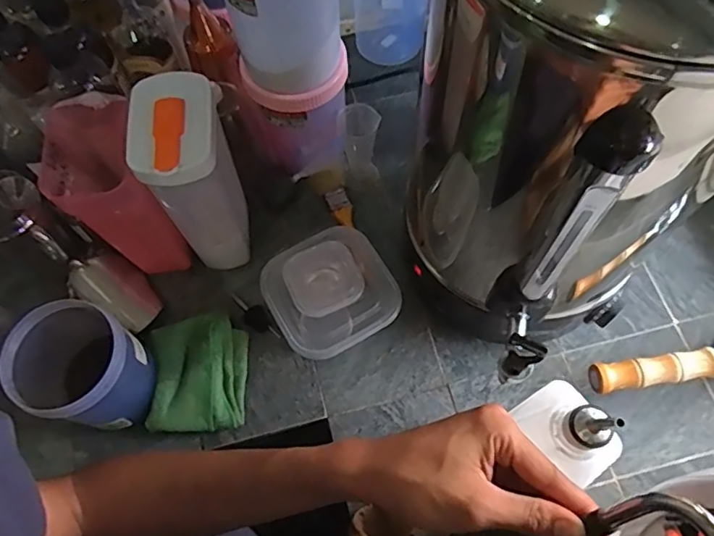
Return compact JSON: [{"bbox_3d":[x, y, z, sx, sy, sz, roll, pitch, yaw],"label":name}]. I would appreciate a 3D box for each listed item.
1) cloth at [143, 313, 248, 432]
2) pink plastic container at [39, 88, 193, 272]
[{"bbox_3d":[-0.192,0.125,0.664,0.113,0.039,0.139,-4,65,0],"label":"cloth"},{"bbox_3d":[-0.272,-0.078,0.653,0.097,0.223,0.120,-17,66,-5],"label":"pink plastic container"}]

